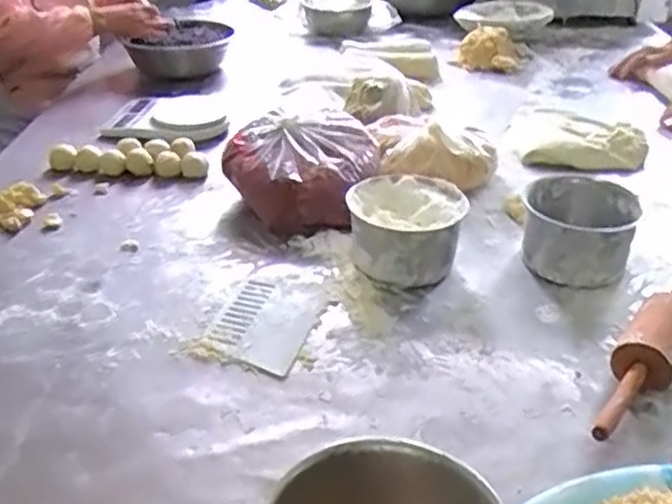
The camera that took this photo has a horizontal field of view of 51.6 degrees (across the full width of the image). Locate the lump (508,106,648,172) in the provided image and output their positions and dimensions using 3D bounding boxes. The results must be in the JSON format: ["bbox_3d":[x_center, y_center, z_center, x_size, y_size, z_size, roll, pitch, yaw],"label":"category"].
[{"bbox_3d":[0.411,-0.192,1.190,0.221,0.049,0.176,10,35,17],"label":"lump"}]

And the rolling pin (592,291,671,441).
[{"bbox_3d":[0.324,0.104,0.715,0.057,0.062,0.278,20,39,29],"label":"rolling pin"}]

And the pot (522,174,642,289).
[{"bbox_3d":[0.311,-0.023,0.898,0.128,0.095,0.129,10,35,17],"label":"pot"}]

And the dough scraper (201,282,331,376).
[{"bbox_3d":[-0.077,0.077,0.807,0.113,0.011,0.147,11,38,19],"label":"dough scraper"}]

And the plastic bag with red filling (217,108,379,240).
[{"bbox_3d":[-0.047,-0.120,1.011,0.218,0.109,0.169,-4,33,-3],"label":"plastic bag with red filling"}]

